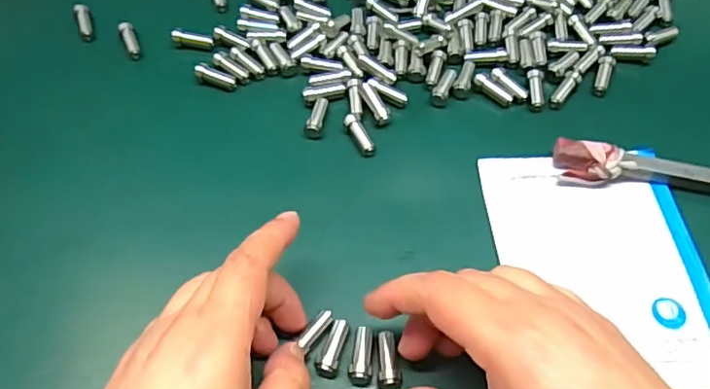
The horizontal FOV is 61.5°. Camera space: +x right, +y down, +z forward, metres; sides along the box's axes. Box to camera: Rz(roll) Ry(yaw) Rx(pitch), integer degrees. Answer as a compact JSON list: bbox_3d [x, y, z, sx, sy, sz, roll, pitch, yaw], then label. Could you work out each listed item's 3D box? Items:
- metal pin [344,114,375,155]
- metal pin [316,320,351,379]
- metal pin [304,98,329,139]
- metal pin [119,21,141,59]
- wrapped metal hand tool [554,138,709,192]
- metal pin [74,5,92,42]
[{"bbox_3d":[0.003,-0.036,0.360,0.010,0.010,0.028,-25,62,-15],"label":"metal pin"},{"bbox_3d":[-0.010,0.074,0.287,0.010,0.007,0.028,16,60,9],"label":"metal pin"},{"bbox_3d":[-0.024,-0.047,0.367,0.011,0.010,0.027,7,59,4],"label":"metal pin"},{"bbox_3d":[-0.152,-0.105,0.403,0.009,0.010,0.030,-21,61,-13],"label":"metal pin"},{"bbox_3d":[0.183,-0.012,0.343,0.134,0.020,0.026,8,59,4],"label":"wrapped metal hand tool"},{"bbox_3d":[-0.187,-0.119,0.411,0.008,0.008,0.031,-18,60,-11],"label":"metal pin"}]

